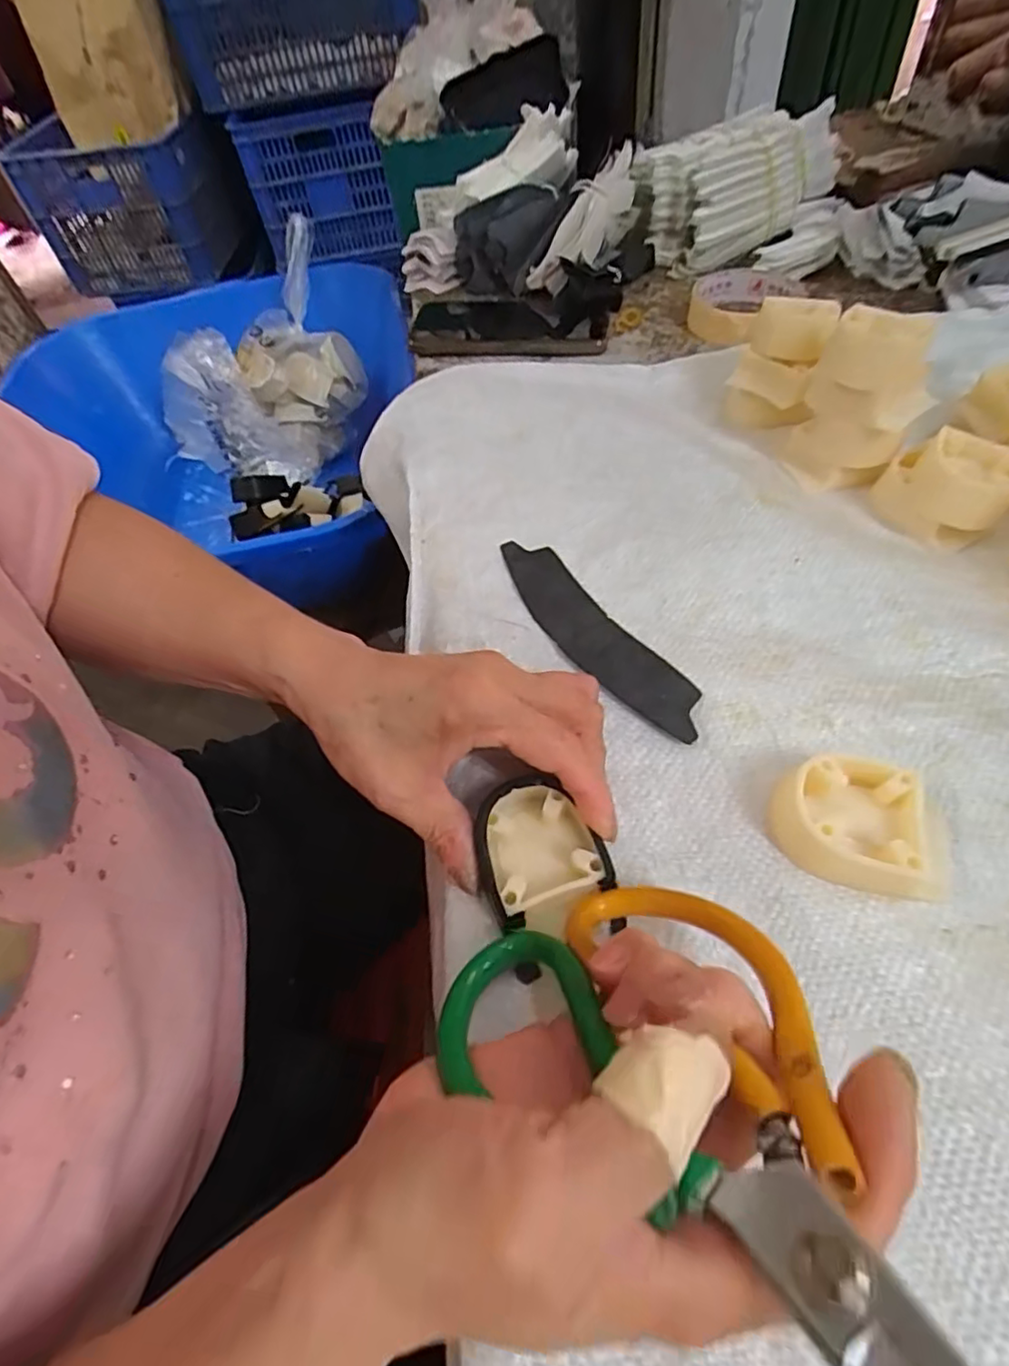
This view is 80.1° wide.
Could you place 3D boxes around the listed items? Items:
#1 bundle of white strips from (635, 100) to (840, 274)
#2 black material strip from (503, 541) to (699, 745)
[{"bbox_3d":[0.230,-0.471,0.566,0.220,0.077,0.092,-28,57,-14],"label":"bundle of white strips"},{"bbox_3d":[0.042,-0.027,0.308,0.037,0.005,0.151,-29,57,-15],"label":"black material strip"}]

